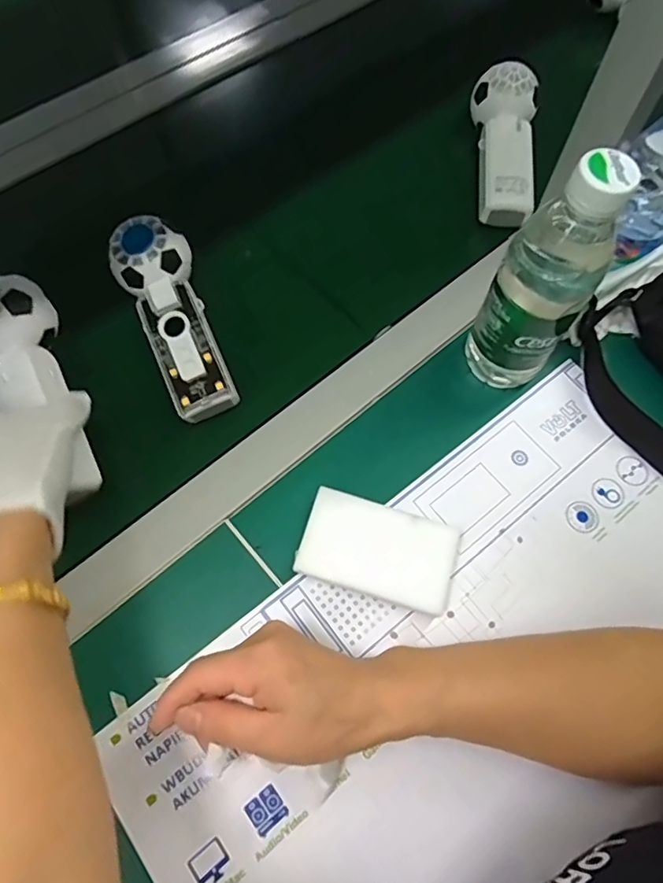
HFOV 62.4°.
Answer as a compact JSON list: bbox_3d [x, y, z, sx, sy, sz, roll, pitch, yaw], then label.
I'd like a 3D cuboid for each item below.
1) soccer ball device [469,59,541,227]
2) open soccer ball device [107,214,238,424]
[{"bbox_3d":[0.160,-0.274,0.504,0.056,0.047,0.155,6,67,3],"label":"soccer ball device"},{"bbox_3d":[-0.122,-0.097,0.419,0.055,0.040,0.161,-21,69,-9],"label":"open soccer ball device"}]

